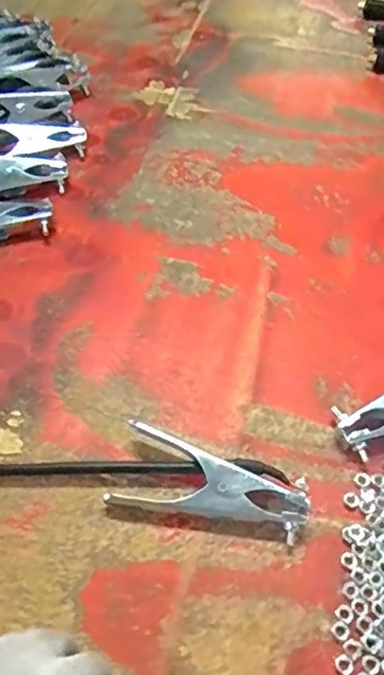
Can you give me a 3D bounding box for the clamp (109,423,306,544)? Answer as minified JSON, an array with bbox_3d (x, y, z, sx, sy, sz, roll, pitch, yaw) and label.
[{"bbox_3d":[0.013,0.104,0.399,0.130,0.025,0.055,14,56,11],"label":"clamp"}]

